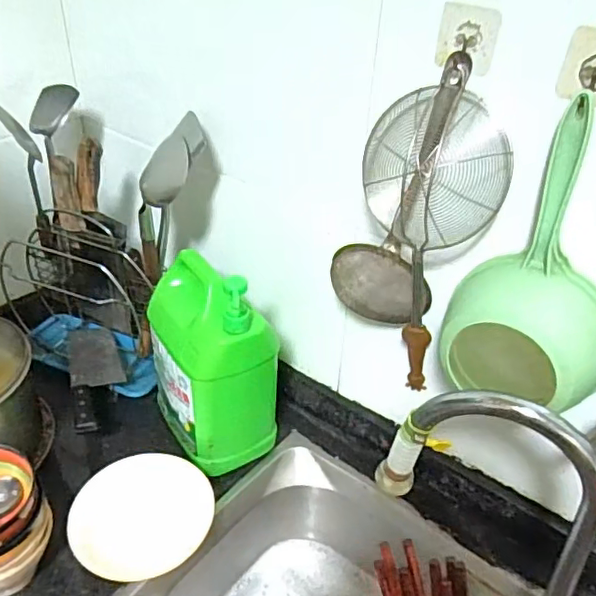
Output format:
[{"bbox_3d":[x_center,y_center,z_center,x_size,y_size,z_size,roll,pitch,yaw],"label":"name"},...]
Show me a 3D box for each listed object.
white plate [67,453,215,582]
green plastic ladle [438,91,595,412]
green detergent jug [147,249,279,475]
[{"bbox_3d":[-0.195,0.268,0.723,0.169,0.015,0.164,2,36,-1],"label":"white plate"},{"bbox_3d":[0.227,-0.019,0.547,0.171,0.269,0.088,31,44,33],"label":"green plastic ladle"},{"bbox_3d":[-0.131,0.082,0.813,0.124,0.274,0.183,-24,44,-33],"label":"green detergent jug"}]

